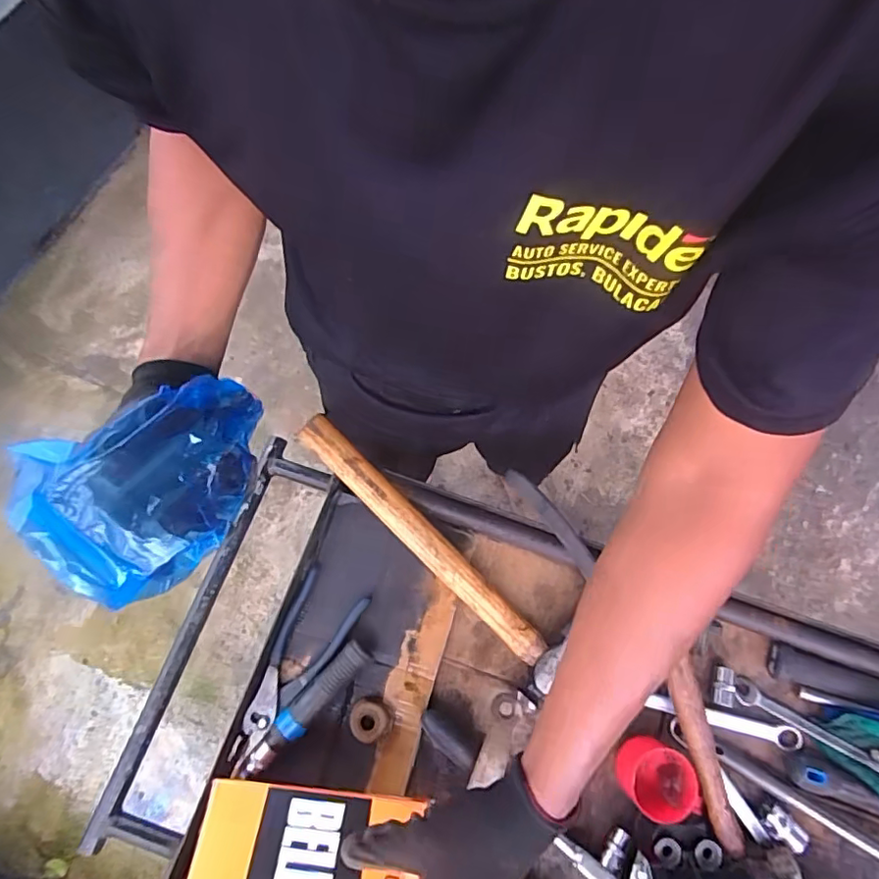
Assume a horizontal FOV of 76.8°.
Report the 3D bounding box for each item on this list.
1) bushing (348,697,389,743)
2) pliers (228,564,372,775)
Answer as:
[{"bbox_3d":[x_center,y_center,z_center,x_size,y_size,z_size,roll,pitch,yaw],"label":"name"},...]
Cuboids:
[{"bbox_3d":[-0.073,0.292,0.577,0.040,0.013,0.042,1,72,-2],"label":"bushing"},{"bbox_3d":[-0.161,0.242,0.590,0.072,0.022,0.203,30,74,7],"label":"pliers"}]

